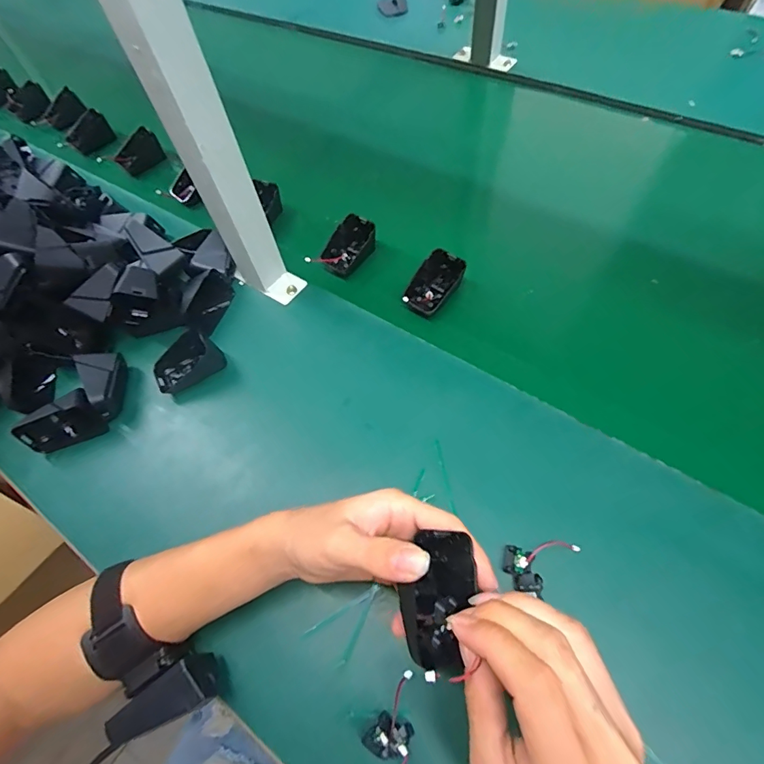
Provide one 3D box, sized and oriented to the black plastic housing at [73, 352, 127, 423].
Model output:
[{"bbox_3d":[-0.286,0.002,0.454,0.035,0.045,0.064,-25,61,-8],"label":"black plastic housing"}]

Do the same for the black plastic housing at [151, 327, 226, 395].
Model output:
[{"bbox_3d":[-0.210,-0.021,0.465,0.071,0.032,0.044,-37,64,-13],"label":"black plastic housing"}]

